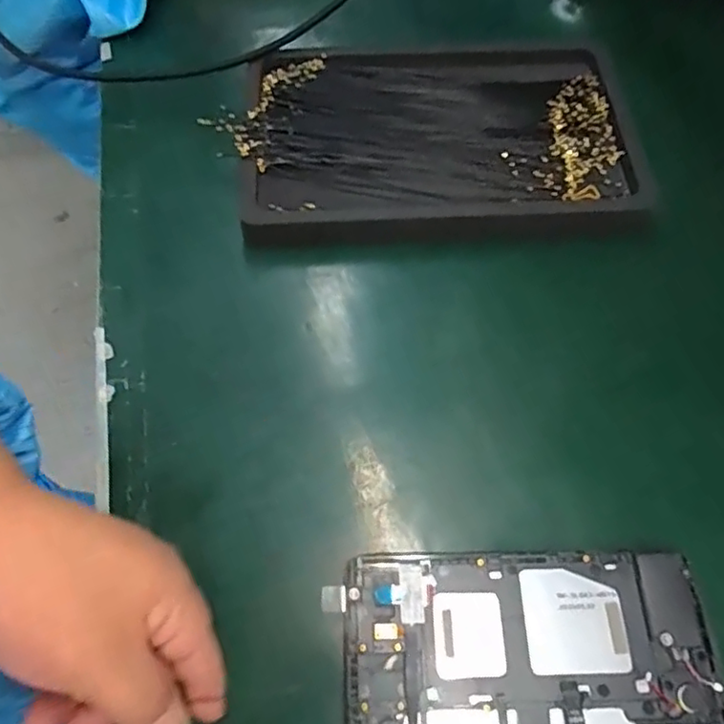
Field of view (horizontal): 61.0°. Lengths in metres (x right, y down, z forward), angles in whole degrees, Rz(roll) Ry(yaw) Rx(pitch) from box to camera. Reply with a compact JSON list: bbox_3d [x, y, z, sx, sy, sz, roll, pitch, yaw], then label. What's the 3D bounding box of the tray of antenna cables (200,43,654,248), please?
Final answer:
[{"bbox_3d":[0.044,-0.150,0.397,0.243,0.022,0.162,-4,63,-1],"label":"tray of antenna cables"}]

